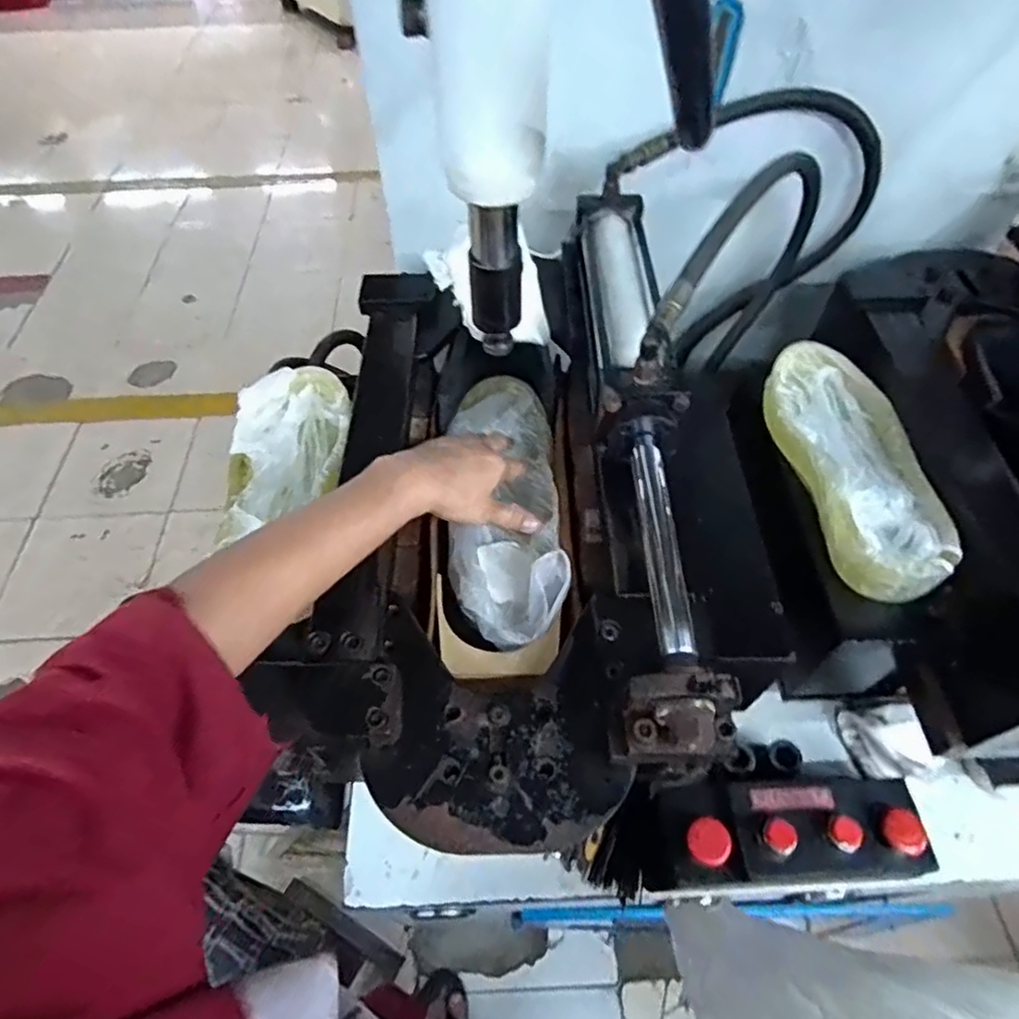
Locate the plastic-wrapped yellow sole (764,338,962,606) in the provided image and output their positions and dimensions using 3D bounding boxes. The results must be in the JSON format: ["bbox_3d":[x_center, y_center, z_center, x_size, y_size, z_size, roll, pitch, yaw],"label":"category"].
[{"bbox_3d":[0.343,-0.058,0.624,0.119,0.041,0.302,-5,56,-2],"label":"plastic-wrapped yellow sole"}]

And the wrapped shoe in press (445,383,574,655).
[{"bbox_3d":[-0.004,-0.018,0.616,0.104,0.077,0.328,0,48,1],"label":"wrapped shoe in press"}]

